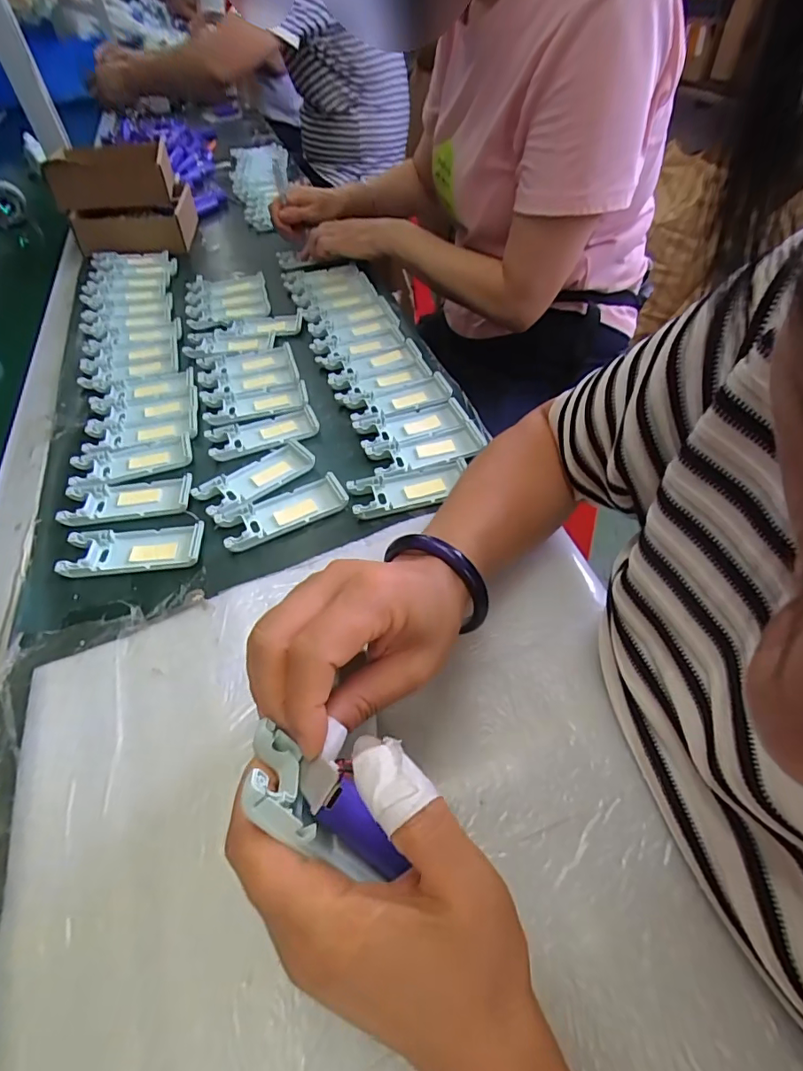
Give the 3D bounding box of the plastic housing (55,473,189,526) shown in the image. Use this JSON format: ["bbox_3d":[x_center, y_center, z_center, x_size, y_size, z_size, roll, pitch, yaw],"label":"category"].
[{"bbox_3d":[-0.237,-0.032,0.435,0.105,0.010,0.046,-9,50,-4],"label":"plastic housing"}]

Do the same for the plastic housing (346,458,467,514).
[{"bbox_3d":[0.008,-0.043,0.434,0.103,0.011,0.043,-13,50,-8],"label":"plastic housing"}]

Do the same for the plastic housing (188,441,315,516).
[{"bbox_3d":[-0.130,-0.053,0.451,0.106,0.011,0.047,-36,57,-25],"label":"plastic housing"}]

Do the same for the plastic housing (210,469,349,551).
[{"bbox_3d":[-0.100,-0.022,0.422,0.104,0.011,0.043,-24,52,-16],"label":"plastic housing"}]

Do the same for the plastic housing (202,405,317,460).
[{"bbox_3d":[-0.136,-0.103,0.494,0.104,0.012,0.051,-17,51,-11],"label":"plastic housing"}]

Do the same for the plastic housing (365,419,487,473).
[{"bbox_3d":[0.024,-0.079,0.460,0.106,0.009,0.041,-15,50,-9],"label":"plastic housing"}]

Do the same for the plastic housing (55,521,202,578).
[{"bbox_3d":[-0.212,0.009,0.396,0.103,0.009,0.042,-6,49,-2],"label":"plastic housing"}]

